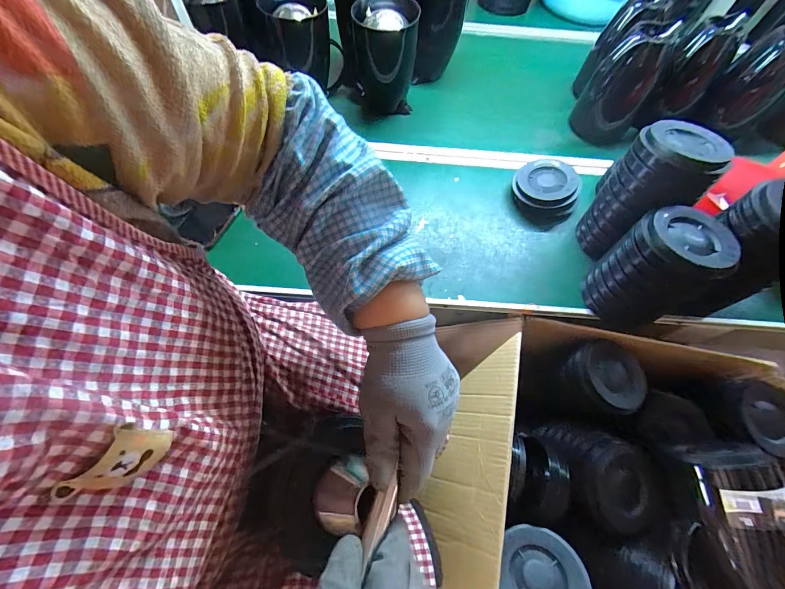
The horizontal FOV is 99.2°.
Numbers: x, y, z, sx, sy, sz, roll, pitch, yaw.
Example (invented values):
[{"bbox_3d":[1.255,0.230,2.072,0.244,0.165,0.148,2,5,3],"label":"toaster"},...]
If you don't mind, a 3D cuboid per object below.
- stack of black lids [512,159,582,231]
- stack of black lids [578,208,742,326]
[{"bbox_3d":[0.297,-0.200,0.652,0.124,0.063,0.122,30,64,12],"label":"stack of black lids"},{"bbox_3d":[0.399,-0.033,0.522,0.112,0.179,0.123,-24,66,-15],"label":"stack of black lids"}]

